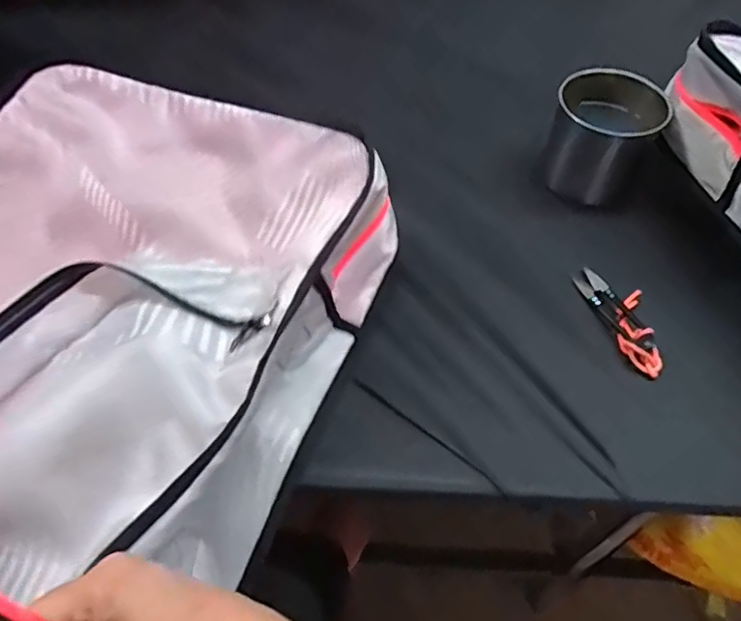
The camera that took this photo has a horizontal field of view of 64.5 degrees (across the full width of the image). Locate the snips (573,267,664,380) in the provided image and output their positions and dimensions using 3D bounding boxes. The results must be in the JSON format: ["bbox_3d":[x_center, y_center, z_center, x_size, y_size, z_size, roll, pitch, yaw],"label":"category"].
[{"bbox_3d":[0.222,0.004,0.508,0.042,0.019,0.110,-15,55,-10],"label":"snips"}]

